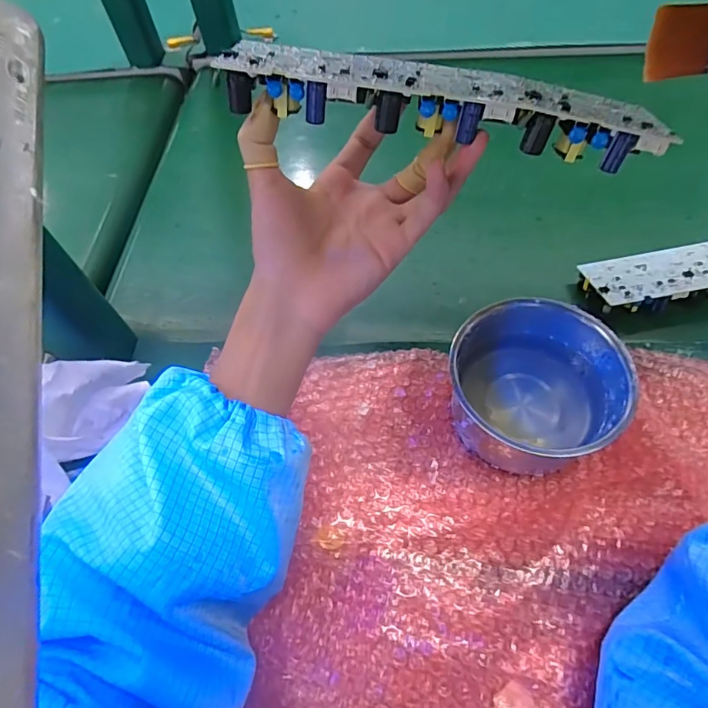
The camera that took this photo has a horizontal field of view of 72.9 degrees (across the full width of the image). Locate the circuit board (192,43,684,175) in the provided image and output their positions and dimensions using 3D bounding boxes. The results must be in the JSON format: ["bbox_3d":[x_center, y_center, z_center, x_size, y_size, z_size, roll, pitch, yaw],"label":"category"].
[{"bbox_3d":[0.046,-0.141,0.259,0.230,0.027,0.052,10,56,1],"label":"circuit board"}]

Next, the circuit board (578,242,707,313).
[{"bbox_3d":[0.338,-0.083,0.454,0.238,0.022,0.069,-9,55,-1],"label":"circuit board"}]

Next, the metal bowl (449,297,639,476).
[{"bbox_3d":[0.133,0.027,0.362,0.117,0.075,0.113,-2,59,4],"label":"metal bowl"}]

